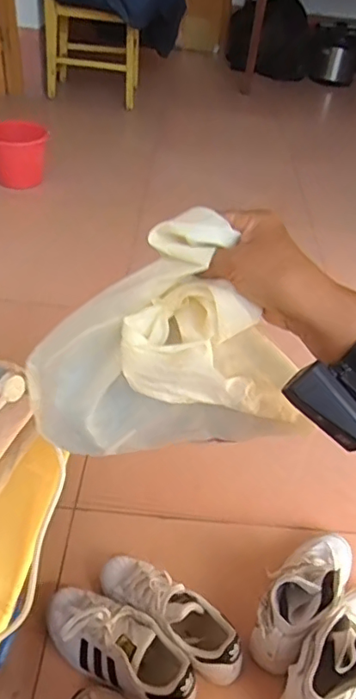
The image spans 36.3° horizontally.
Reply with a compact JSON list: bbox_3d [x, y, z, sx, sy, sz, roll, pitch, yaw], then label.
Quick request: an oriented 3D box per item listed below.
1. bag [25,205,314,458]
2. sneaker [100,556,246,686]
[{"bbox_3d":[-0.005,0.009,0.457,0.217,0.213,0.095,1,40,-7],"label":"bag"},{"bbox_3d":[-0.014,0.392,0.820,0.255,0.090,0.087,30,45,25],"label":"sneaker"}]

